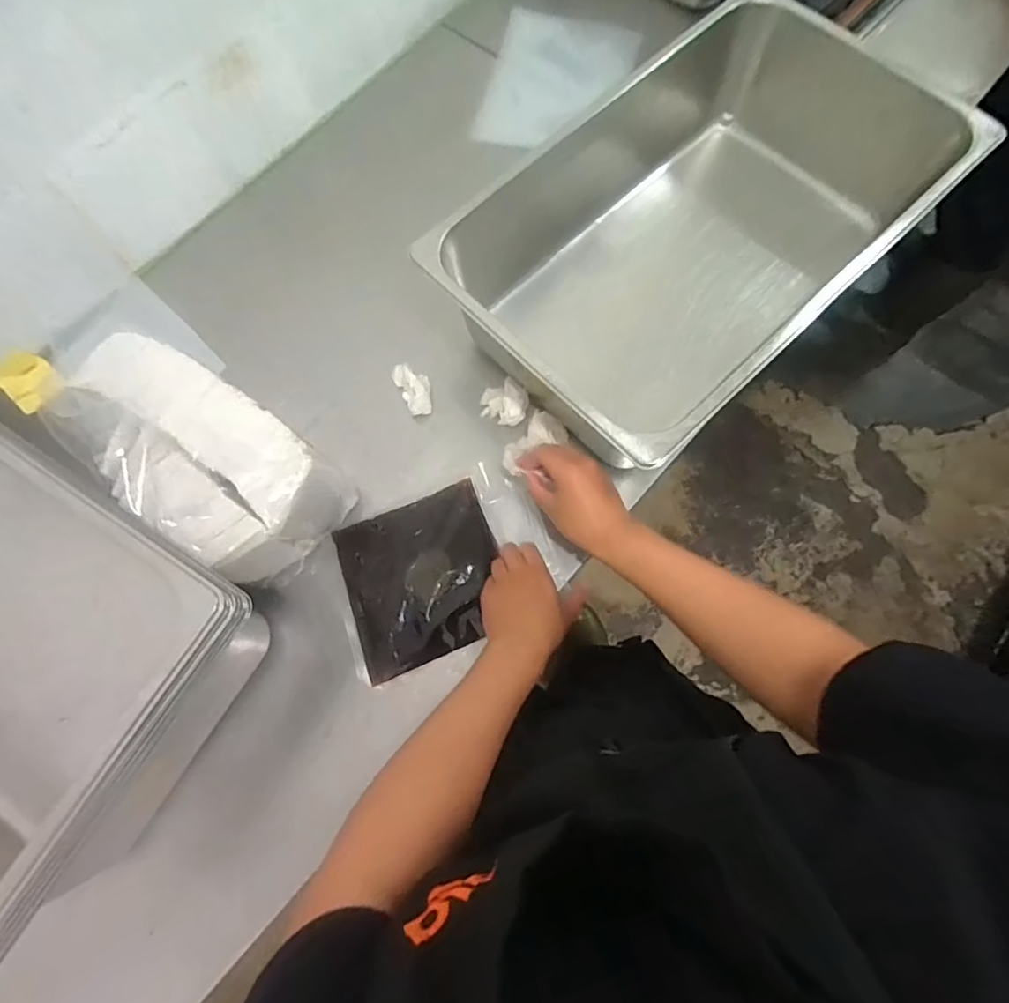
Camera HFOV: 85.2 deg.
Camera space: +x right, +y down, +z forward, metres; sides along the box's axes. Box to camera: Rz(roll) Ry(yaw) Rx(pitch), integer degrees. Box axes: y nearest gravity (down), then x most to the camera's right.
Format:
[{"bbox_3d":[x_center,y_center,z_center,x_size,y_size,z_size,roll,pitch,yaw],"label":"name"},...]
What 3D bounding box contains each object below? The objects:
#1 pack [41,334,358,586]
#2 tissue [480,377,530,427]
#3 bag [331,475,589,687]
[{"bbox_3d":[-0.301,-0.041,0.558,0.274,0.132,0.139,35,78,11],"label":"pack"},{"bbox_3d":[0.000,-0.114,0.633,0.055,0.022,0.050,34,78,11],"label":"tissue"},{"bbox_3d":[-0.057,0.068,0.581,0.245,0.033,0.162,-22,74,-5],"label":"bag"}]

